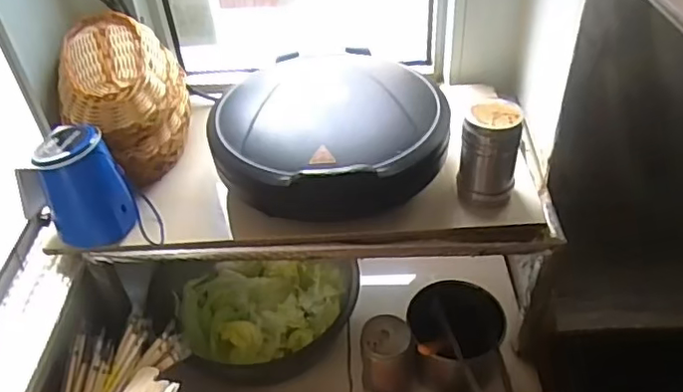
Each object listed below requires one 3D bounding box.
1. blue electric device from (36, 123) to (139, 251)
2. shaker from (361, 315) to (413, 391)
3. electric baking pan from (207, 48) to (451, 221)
[{"bbox_3d":[-0.285,-0.014,0.672,0.088,0.117,0.089,-21,45,-20],"label":"blue electric device"},{"bbox_3d":[0.057,0.212,0.770,0.064,0.106,0.061,-3,41,-1],"label":"shaker"},{"bbox_3d":[-0.023,-0.083,0.732,0.269,0.097,0.259,-1,41,1],"label":"electric baking pan"}]

